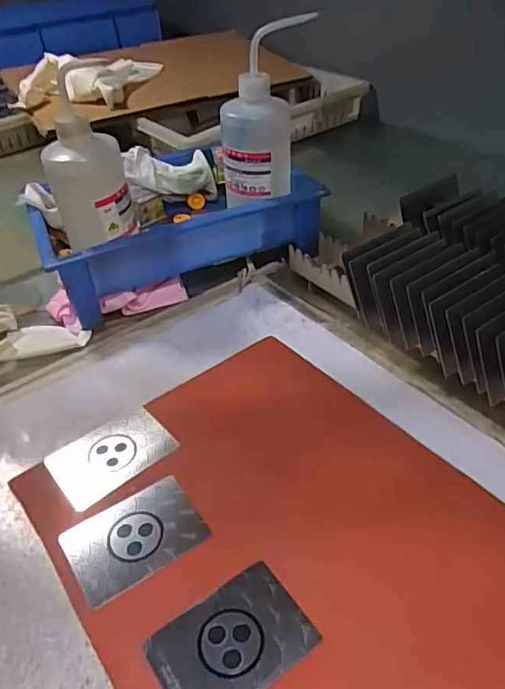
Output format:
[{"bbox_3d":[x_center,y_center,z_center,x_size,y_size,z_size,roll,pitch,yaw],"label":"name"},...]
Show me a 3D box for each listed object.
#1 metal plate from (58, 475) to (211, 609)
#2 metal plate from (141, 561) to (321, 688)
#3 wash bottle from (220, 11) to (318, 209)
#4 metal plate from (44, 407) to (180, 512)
[{"bbox_3d":[-0.080,0.130,0.379,0.086,0.004,0.062,-27,46,-23],"label":"metal plate"},{"bbox_3d":[-0.013,0.170,0.320,0.085,0.004,0.059,-28,45,-22],"label":"metal plate"},{"bbox_3d":[0.006,-0.223,0.562,0.079,0.154,0.063,-6,39,-1],"label":"wash bottle"},{"bbox_3d":[-0.110,0.085,0.436,0.088,0.007,0.064,-29,43,-28],"label":"metal plate"}]

